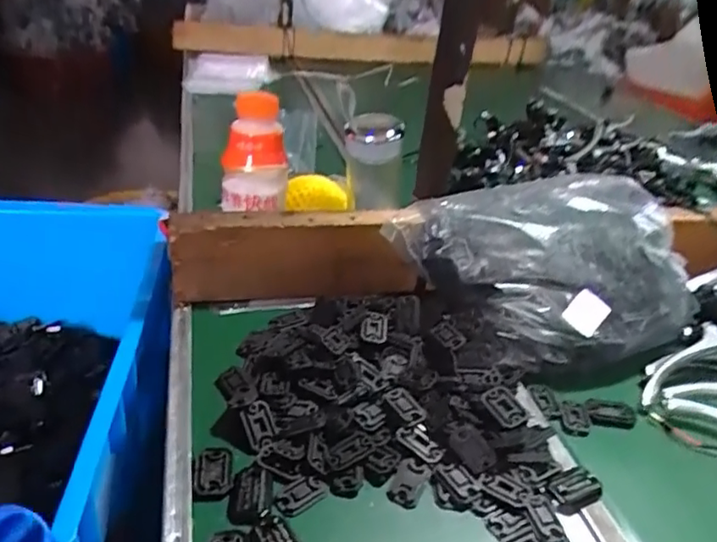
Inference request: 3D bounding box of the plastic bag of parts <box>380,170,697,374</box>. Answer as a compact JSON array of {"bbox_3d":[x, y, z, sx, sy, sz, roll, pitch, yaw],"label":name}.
[{"bbox_3d":[0.202,-0.011,0.601,0.279,0.092,0.189,-12,35,-25],"label":"plastic bag of parts"}]

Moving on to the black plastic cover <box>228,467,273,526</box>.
[{"bbox_3d":[-0.074,0.154,0.416,0.028,0.004,0.045,1,31,-5],"label":"black plastic cover"}]

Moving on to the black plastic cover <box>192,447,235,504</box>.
[{"bbox_3d":[-0.103,0.142,0.427,0.029,0.004,0.045,-4,32,-13],"label":"black plastic cover"}]

